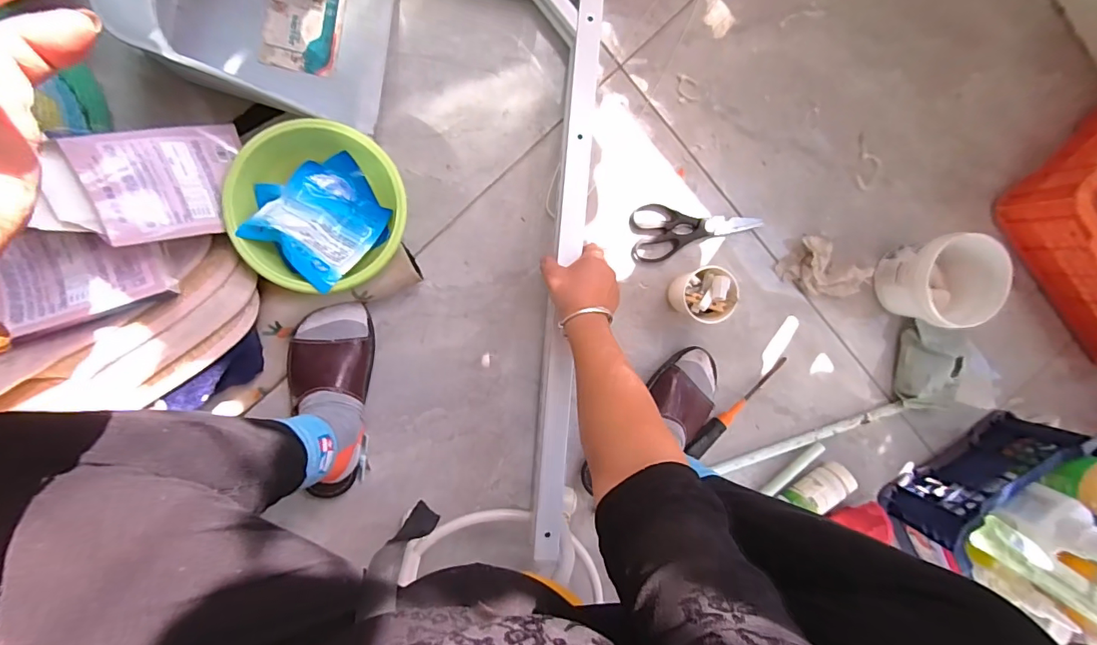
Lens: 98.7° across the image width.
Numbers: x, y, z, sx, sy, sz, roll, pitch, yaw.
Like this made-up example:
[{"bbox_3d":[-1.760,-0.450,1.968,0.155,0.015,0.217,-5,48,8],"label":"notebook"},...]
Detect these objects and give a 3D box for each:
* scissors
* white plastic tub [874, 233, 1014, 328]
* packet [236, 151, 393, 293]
[{"bbox_3d":[0.208,-0.124,0.671,0.181,0.019,0.078,2,96,-7],"label":"scissors"},{"bbox_3d":[0.550,-0.060,0.670,0.121,0.104,0.118,-1,96,-7],"label":"white plastic tub"},{"bbox_3d":[-0.273,-0.128,0.580,0.147,0.032,0.147,40,60,-6],"label":"packet"}]

